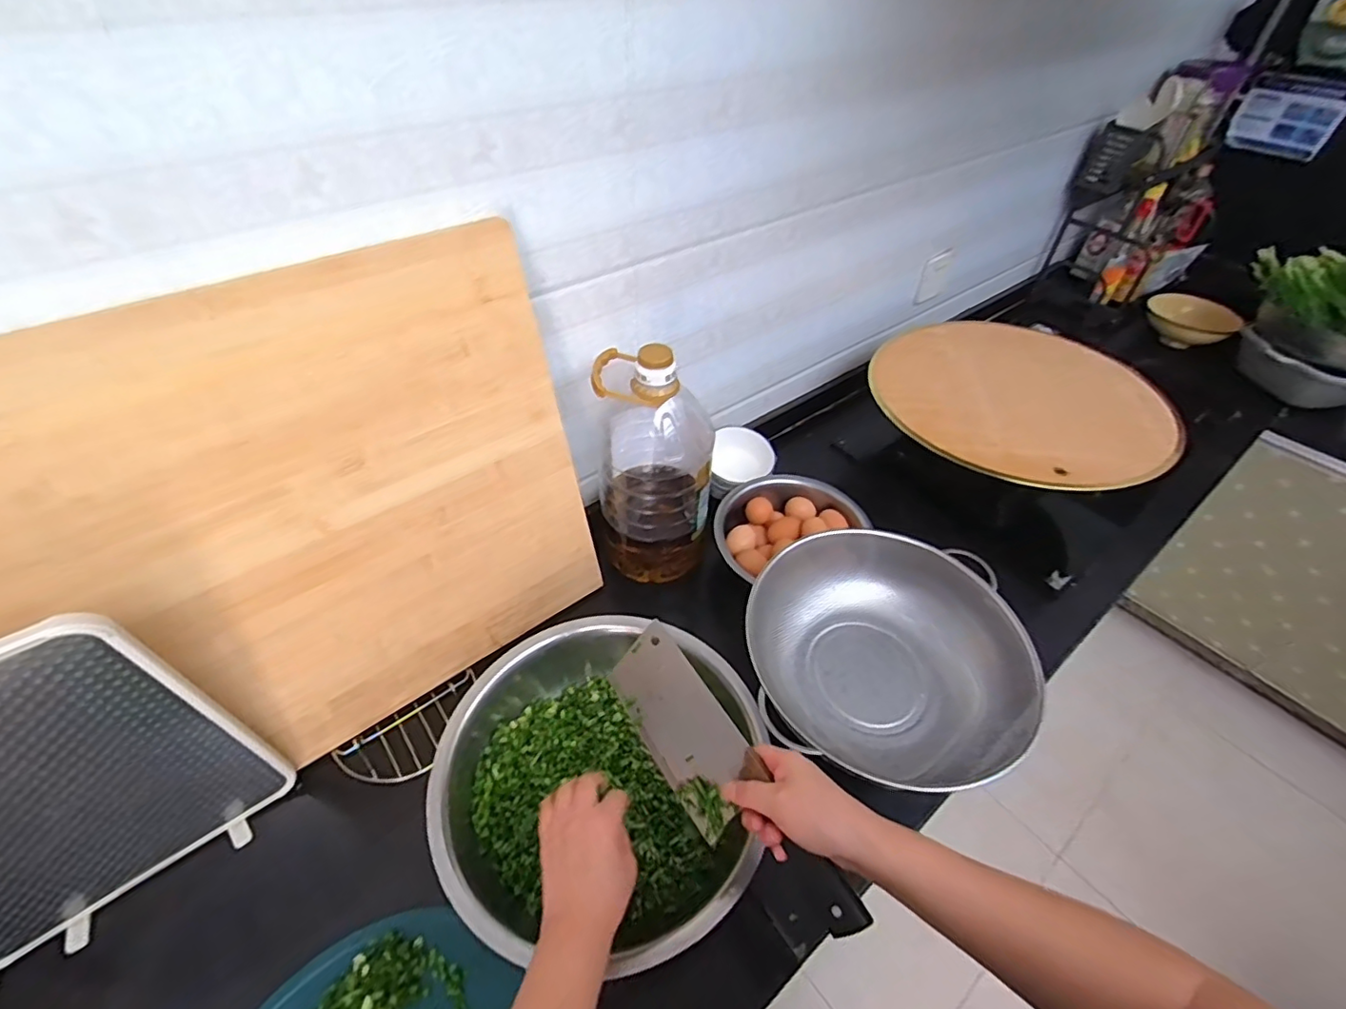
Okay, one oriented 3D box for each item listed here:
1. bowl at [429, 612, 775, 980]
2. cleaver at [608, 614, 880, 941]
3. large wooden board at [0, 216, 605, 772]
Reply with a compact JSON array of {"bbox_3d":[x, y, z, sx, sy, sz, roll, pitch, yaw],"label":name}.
[{"bbox_3d":[-0.079,0.297,0.637,0.328,0.115,0.332,1,46,-1],"label":"bowl"},{"bbox_3d":[0.036,0.232,0.496,0.085,0.017,0.285,-51,53,12],"label":"cleaver"},{"bbox_3d":[-0.474,0.111,0.516,0.874,0.506,0.031,-30,43,-27],"label":"large wooden board"}]

